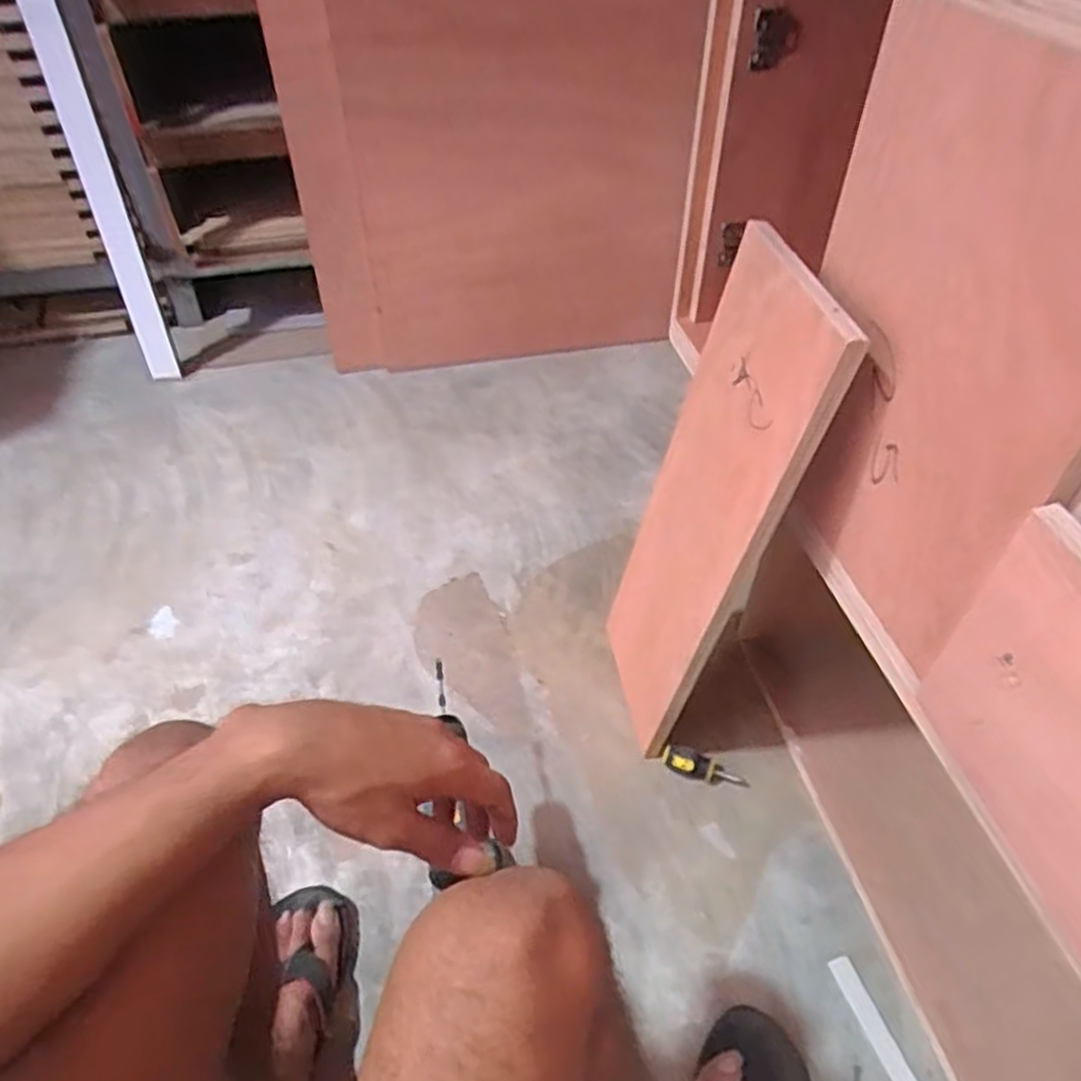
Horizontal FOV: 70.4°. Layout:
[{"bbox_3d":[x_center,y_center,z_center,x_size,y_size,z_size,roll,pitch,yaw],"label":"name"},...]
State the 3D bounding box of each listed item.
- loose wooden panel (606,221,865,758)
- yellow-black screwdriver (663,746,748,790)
[{"bbox_3d":[0.161,-0.015,0.807,0.014,0.576,0.203,-1,45,-14],"label":"loose wooden panel"},{"bbox_3d":[0.196,0.272,0.914,0.103,0.029,0.029,12,48,12],"label":"yellow-black screwdriver"}]

